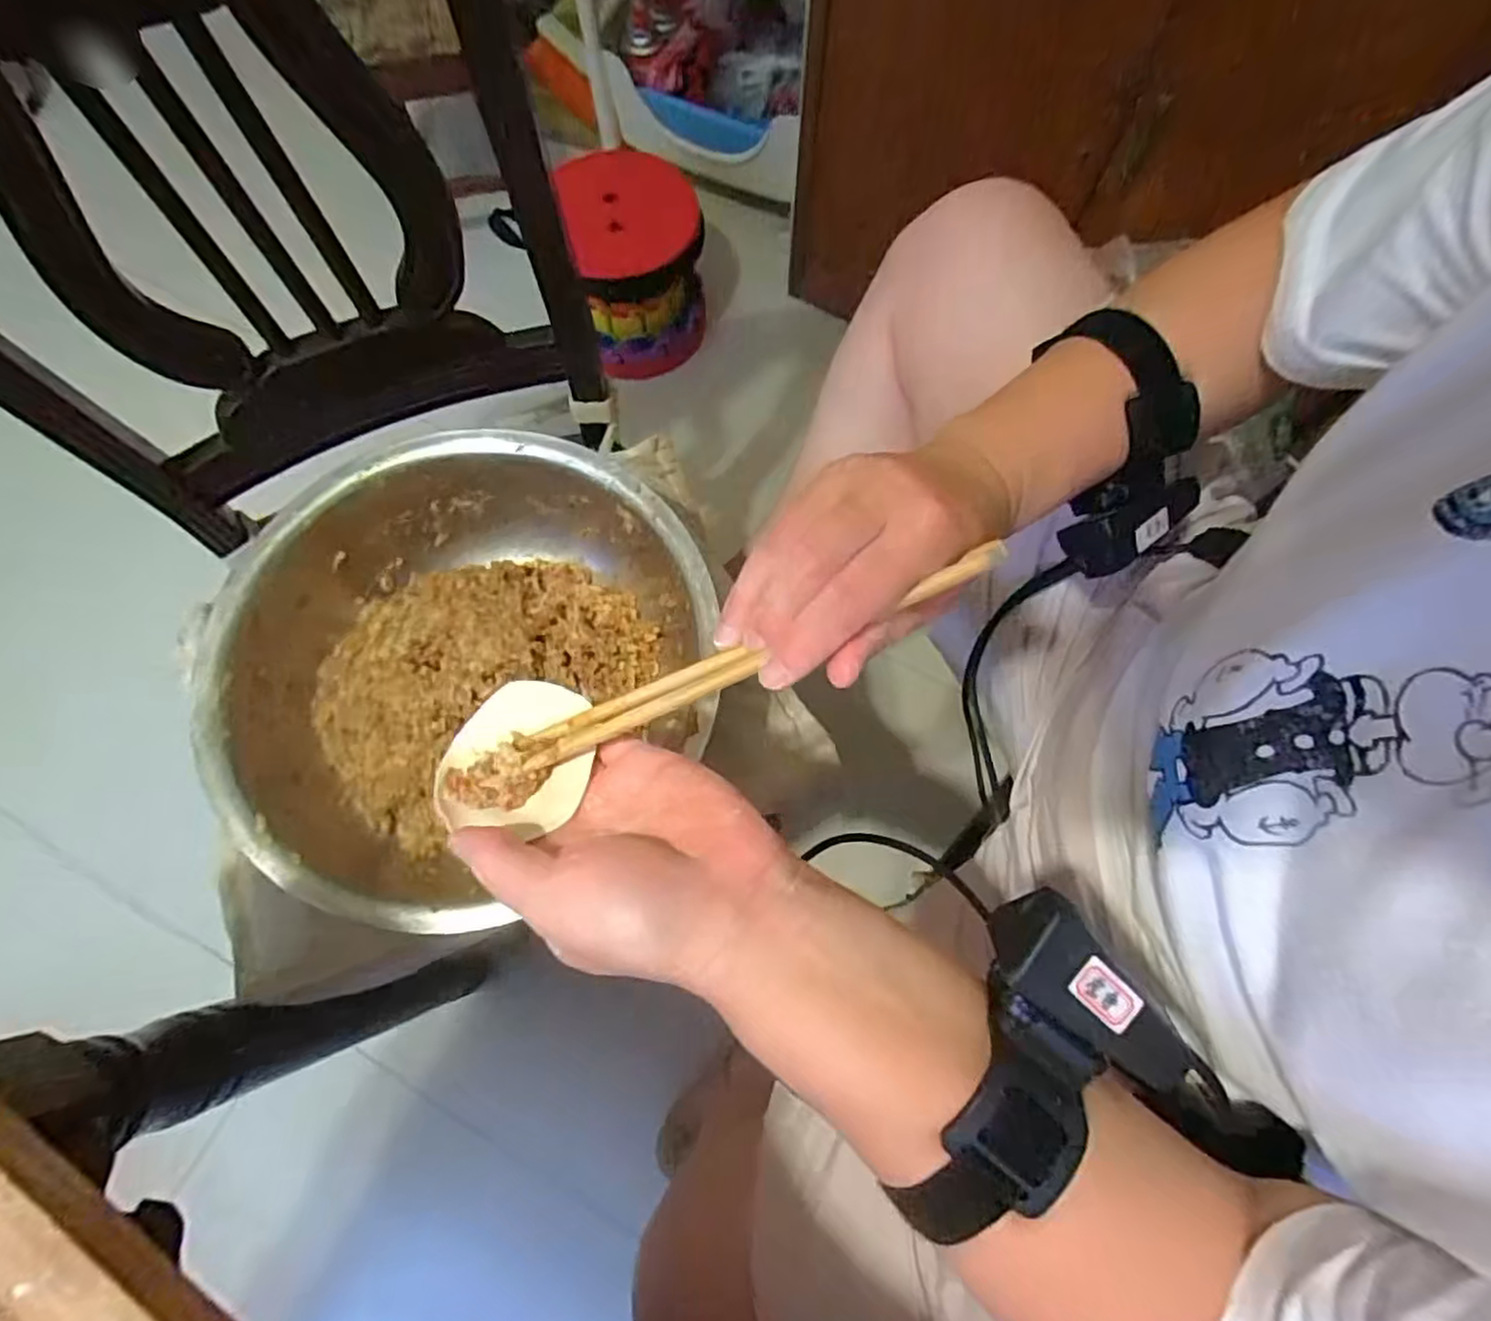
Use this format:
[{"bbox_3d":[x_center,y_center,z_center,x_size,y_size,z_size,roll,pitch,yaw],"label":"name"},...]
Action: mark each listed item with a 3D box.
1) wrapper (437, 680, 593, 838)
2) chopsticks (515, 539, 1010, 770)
[{"bbox_3d":[-0.101,0.040,0.304,0.070,0.021,0.070,-4,55,24],"label":"wrapper"},{"bbox_3d":[0.000,0.000,0.280,0.208,0.013,0.019,-22,69,12],"label":"chopsticks"}]

